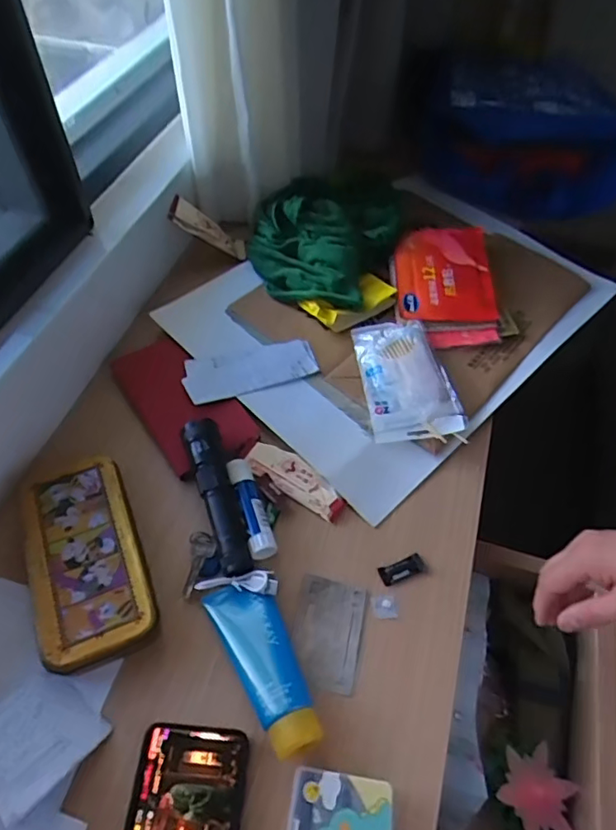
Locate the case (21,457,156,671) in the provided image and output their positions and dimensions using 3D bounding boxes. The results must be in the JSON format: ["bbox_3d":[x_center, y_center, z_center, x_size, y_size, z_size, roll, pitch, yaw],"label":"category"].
[{"bbox_3d":[-0.195,0.124,0.478,0.089,0.024,0.179,-19,62,-15],"label":"case"}]

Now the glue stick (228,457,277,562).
[{"bbox_3d":[-0.055,0.087,0.522,0.022,0.018,0.103,-14,55,-13],"label":"glue stick"}]

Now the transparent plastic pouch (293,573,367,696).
[{"bbox_3d":[0.017,0.186,0.471,0.058,0.004,0.089,10,54,5],"label":"transparent plastic pouch"}]

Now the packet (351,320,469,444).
[{"bbox_3d":[0.111,-0.041,0.617,0.093,0.022,0.162,-5,54,-6],"label":"packet"}]

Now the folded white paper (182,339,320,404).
[{"bbox_3d":[-0.064,-0.054,0.618,0.146,0.012,0.061,-12,55,-11],"label":"folded white paper"}]

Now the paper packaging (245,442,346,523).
[{"bbox_3d":[-0.011,0.063,0.554,0.111,0.008,0.037,31,62,14],"label":"paper packaging"}]

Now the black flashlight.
[{"bbox_3d":[-0.084,0.074,0.514,0.032,0.034,0.153,-17,61,-13],"label":"black flashlight"}]

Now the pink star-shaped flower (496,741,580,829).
[{"bbox_3d":[0.200,0.325,0.472,0.063,0.012,0.069,-29,60,-22],"label":"pink star-shaped flower"}]

